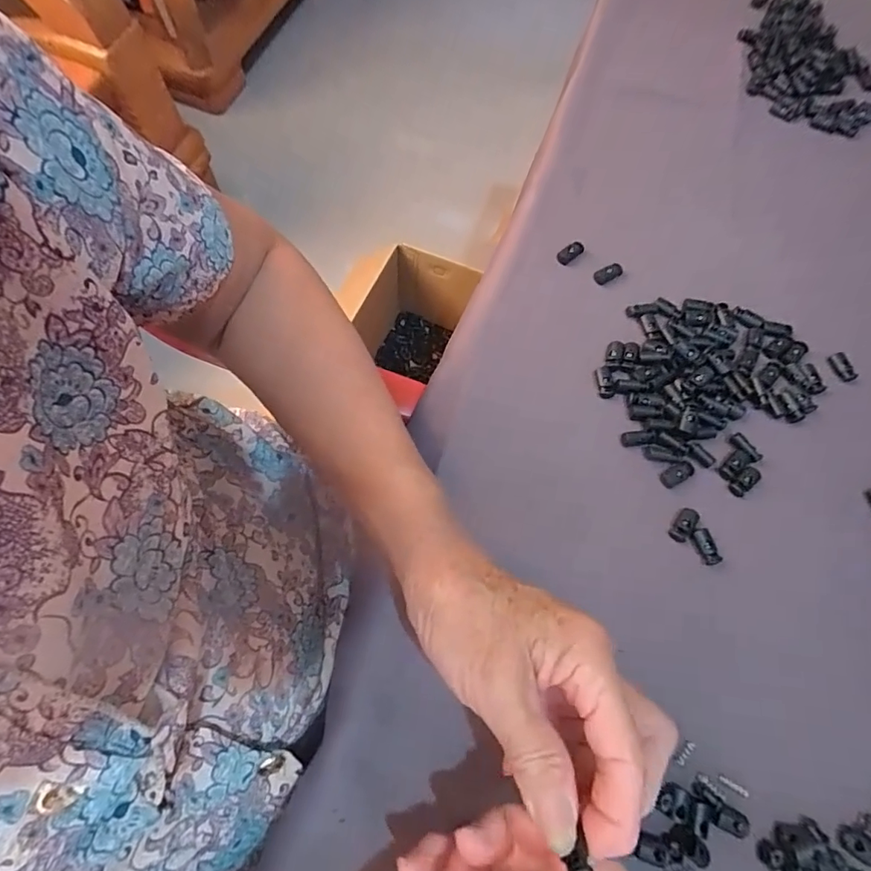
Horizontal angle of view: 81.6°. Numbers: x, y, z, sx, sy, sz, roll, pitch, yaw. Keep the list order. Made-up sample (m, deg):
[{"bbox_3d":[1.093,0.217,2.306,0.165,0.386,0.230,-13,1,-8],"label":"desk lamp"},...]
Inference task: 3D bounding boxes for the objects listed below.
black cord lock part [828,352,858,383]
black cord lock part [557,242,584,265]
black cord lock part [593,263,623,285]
[{"bbox_3d":[0.286,-0.048,0.354,0.010,0.007,0.022,-26,72,-12],"label":"black cord lock part"},{"bbox_3d":[0.102,-0.138,0.379,0.021,0.006,0.010,-35,73,-14],"label":"black cord lock part"},{"bbox_3d":[0.128,-0.119,0.373,0.024,0.008,0.010,-29,72,-13],"label":"black cord lock part"}]

